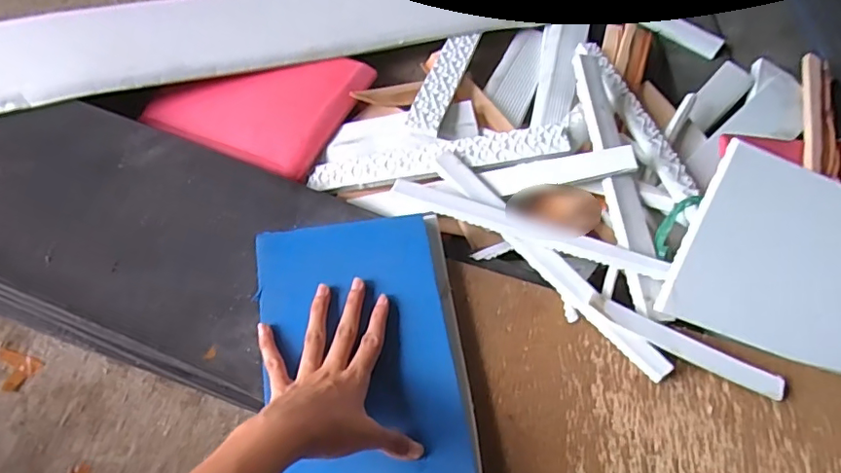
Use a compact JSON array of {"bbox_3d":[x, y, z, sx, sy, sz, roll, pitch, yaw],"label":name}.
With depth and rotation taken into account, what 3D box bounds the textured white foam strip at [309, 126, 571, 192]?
[{"bbox_3d":[0.016,-0.080,0.570,0.262,0.009,0.038,-8,61,8],"label":"textured white foam strip"}]

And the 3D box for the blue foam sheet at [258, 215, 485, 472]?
[{"bbox_3d":[-0.040,0.115,0.447,0.159,0.020,0.277,-8,62,-7],"label":"blue foam sheet"}]

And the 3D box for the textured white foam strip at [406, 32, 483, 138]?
[{"bbox_3d":[0.029,-0.184,0.641,0.038,0.009,0.202,17,50,6],"label":"textured white foam strip"}]

